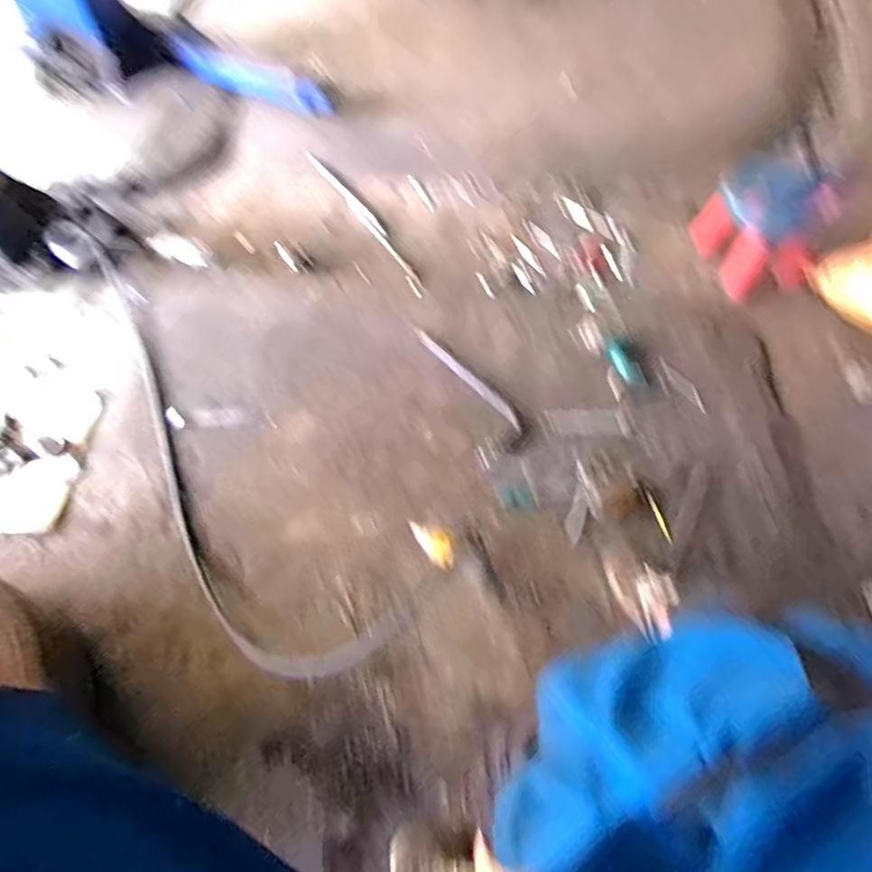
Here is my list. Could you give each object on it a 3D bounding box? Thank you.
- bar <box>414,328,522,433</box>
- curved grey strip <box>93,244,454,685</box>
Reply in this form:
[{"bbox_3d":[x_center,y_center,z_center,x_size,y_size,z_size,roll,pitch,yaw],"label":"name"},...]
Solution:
[{"bbox_3d":[0.090,-0.168,1.712,0.038,0.018,0.436,-37,65,-19],"label":"bar"},{"bbox_3d":[-0.650,-0.002,1.549,1.459,0.089,0.415,39,65,21],"label":"curved grey strip"}]

